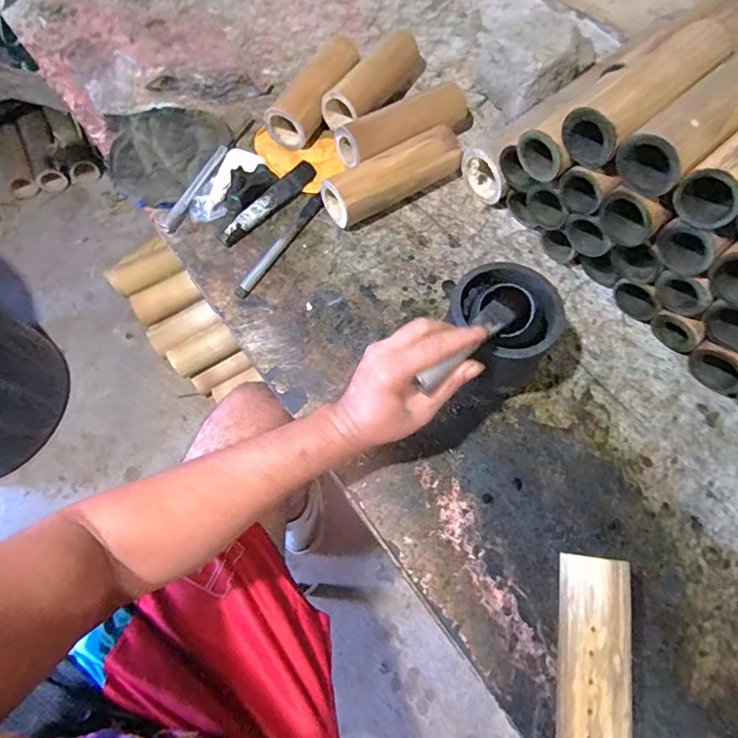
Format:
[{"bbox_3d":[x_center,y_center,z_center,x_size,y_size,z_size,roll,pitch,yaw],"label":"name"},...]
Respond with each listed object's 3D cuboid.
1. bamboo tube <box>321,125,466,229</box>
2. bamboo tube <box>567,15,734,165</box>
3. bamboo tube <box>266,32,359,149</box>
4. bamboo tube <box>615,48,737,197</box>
[{"bbox_3d":[0.031,-0.241,0.595,0.181,0.060,0.049,-31,71,-12],"label":"bamboo tube"},{"bbox_3d":[0.266,-0.265,0.450,0.174,0.059,0.053,-39,71,-16],"label":"bamboo tube"},{"bbox_3d":[-0.073,-0.385,0.657,0.059,0.064,0.178,27,70,11],"label":"bamboo tube"},{"bbox_3d":[0.307,-0.228,0.431,0.171,0.055,0.057,-38,71,-16],"label":"bamboo tube"}]

